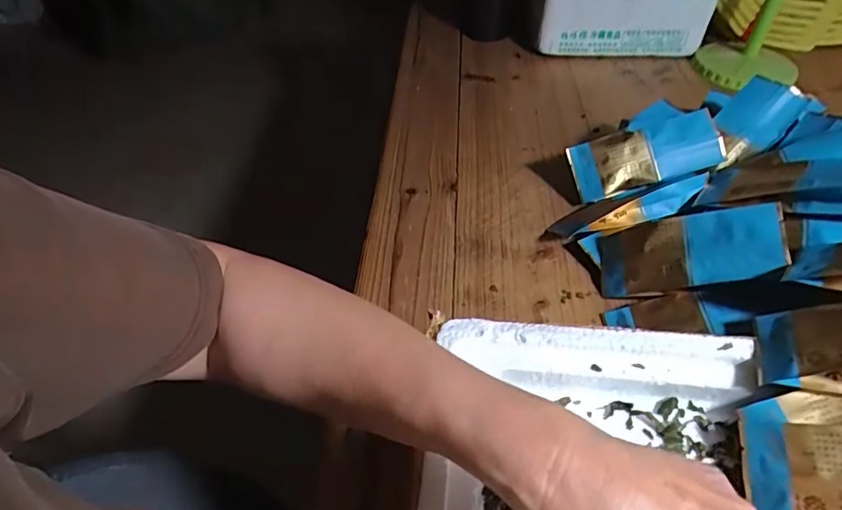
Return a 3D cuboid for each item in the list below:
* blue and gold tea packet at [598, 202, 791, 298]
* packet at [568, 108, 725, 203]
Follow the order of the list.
[{"bbox_3d":[0.200,-0.002,0.400,0.132,0.012,0.056,-13,68,42],"label":"blue and gold tea packet"},{"bbox_3d":[0.211,-0.093,0.493,0.129,0.017,0.055,-15,83,13],"label":"packet"}]

